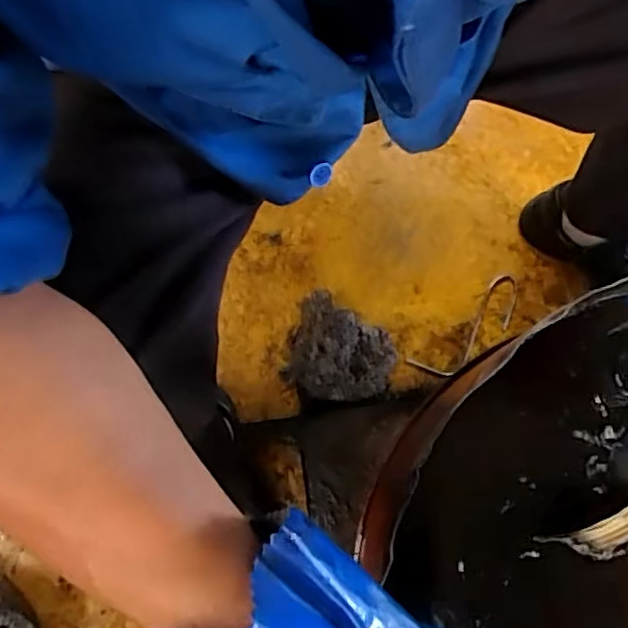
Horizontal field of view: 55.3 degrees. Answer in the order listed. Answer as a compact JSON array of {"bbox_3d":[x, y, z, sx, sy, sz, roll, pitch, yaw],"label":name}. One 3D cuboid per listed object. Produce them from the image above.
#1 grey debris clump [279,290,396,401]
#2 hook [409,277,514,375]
[{"bbox_3d":[0.035,0.058,0.841,0.154,0.070,0.144,24,77,7],"label":"grey debris clump"},{"bbox_3d":[0.230,0.023,0.879,0.201,0.011,0.062,-42,78,-9],"label":"hook"}]

